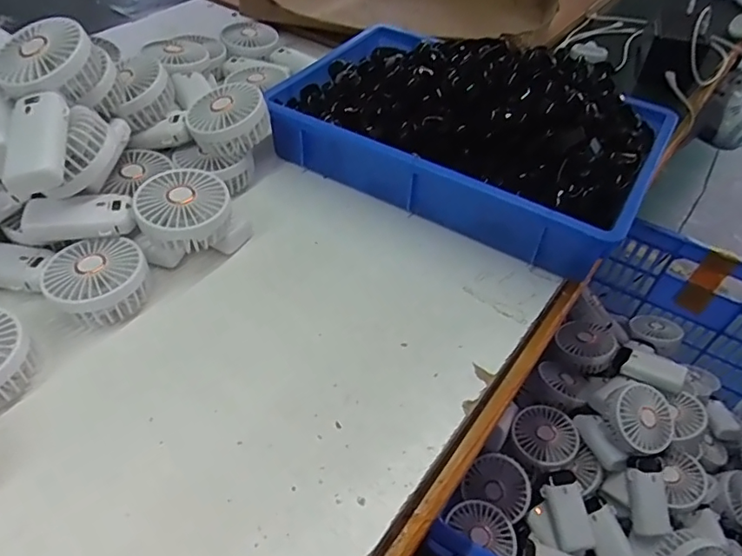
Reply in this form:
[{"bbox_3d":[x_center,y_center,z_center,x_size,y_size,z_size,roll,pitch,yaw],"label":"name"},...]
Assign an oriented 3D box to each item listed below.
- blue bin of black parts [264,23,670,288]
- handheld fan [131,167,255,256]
[{"bbox_3d":[0.114,-0.189,0.659,0.424,0.121,0.291,26,51,18],"label":"blue bin of black parts"},{"bbox_3d":[-0.173,-0.054,0.545,0.101,0.078,0.085,-13,50,-16],"label":"handheld fan"}]

